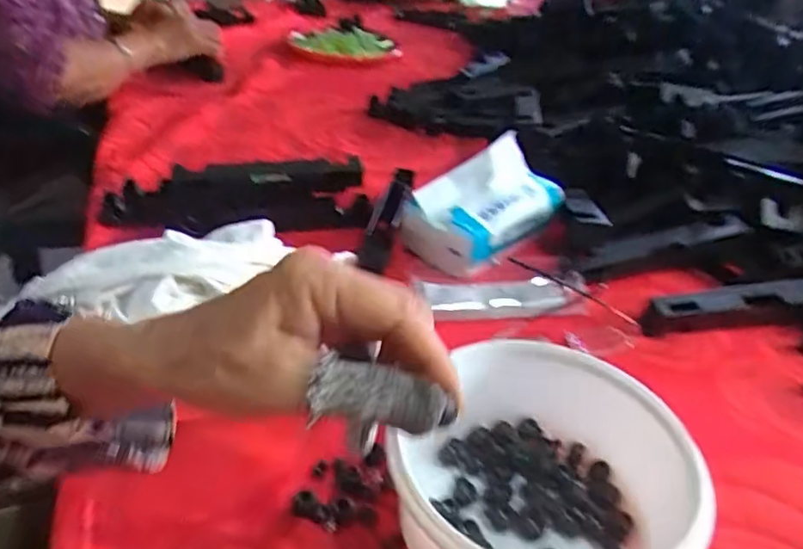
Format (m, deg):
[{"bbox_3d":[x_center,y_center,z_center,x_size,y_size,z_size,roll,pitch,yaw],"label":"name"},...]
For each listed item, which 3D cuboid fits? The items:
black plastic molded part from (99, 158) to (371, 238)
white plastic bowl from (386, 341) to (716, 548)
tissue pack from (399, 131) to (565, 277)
[{"bbox_3d":[-0.173,-0.084,0.638,0.272,0.048,0.077,-2,34,-7],"label":"black plastic molded part"},{"bbox_3d":[0.074,0.119,0.338,0.152,0.076,0.160,1,34,-3],"label":"white plastic bowl"},{"bbox_3d":[0.087,-0.071,0.616,0.091,0.093,0.160,30,42,35],"label":"tissue pack"}]

